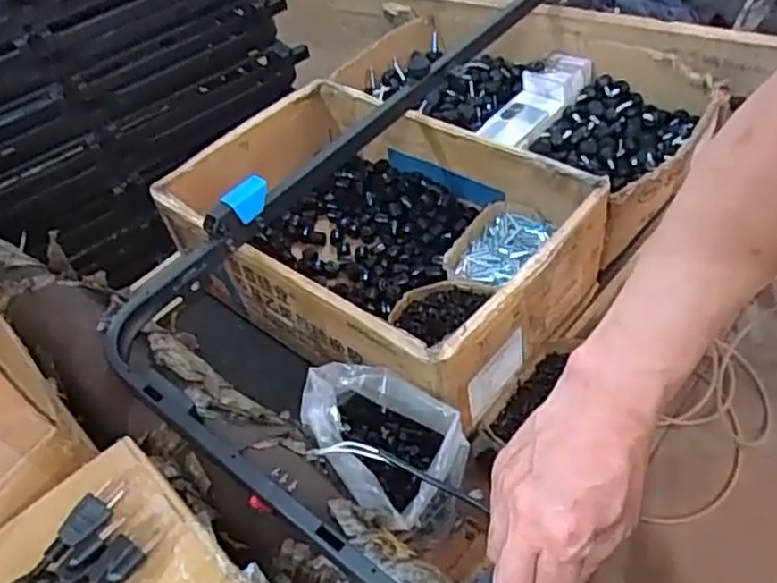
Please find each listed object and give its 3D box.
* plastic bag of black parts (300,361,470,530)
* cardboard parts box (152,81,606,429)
[{"bbox_3d":[0.000,0.156,0.713,0.129,0.105,0.183,-33,50,-19],"label":"plastic bag of black parts"},{"bbox_3d":[-0.021,-0.084,0.959,0.552,0.168,0.364,31,60,33],"label":"cardboard parts box"}]

